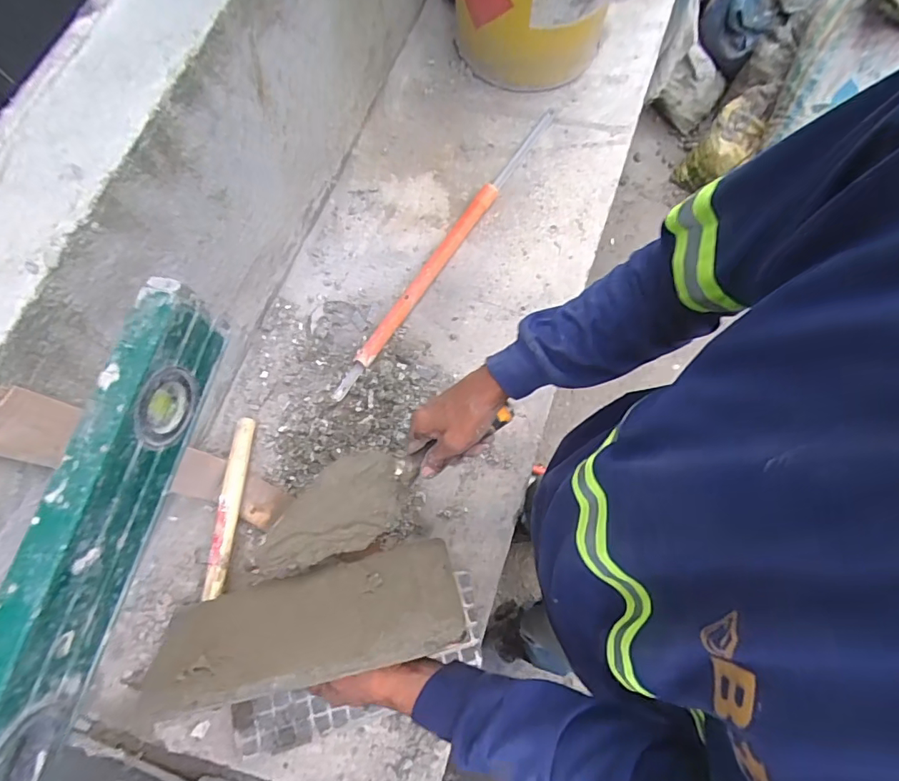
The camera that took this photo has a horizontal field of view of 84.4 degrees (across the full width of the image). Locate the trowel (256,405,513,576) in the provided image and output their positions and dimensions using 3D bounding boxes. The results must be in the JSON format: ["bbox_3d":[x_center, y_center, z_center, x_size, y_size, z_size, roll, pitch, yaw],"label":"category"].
[{"bbox_3d":[-0.082,0.106,0.571,0.314,0.067,0.090,-34,76,0],"label":"trowel"}]

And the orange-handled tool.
[{"bbox_3d":[0.006,-0.249,0.822,0.030,0.025,0.634,33,77,10],"label":"orange-handled tool"}]

